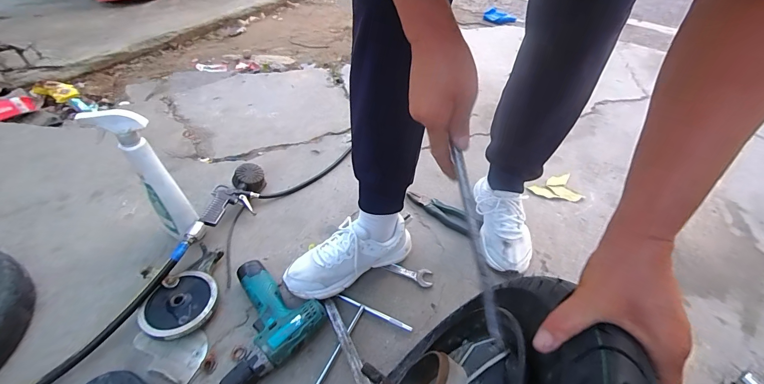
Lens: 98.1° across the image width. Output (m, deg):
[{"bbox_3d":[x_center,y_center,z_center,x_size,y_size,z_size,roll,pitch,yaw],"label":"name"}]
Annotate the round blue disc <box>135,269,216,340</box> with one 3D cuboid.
[{"bbox_3d":[-0.348,0.200,0.583,0.108,0.036,0.123,18,50,16],"label":"round blue disc"}]

